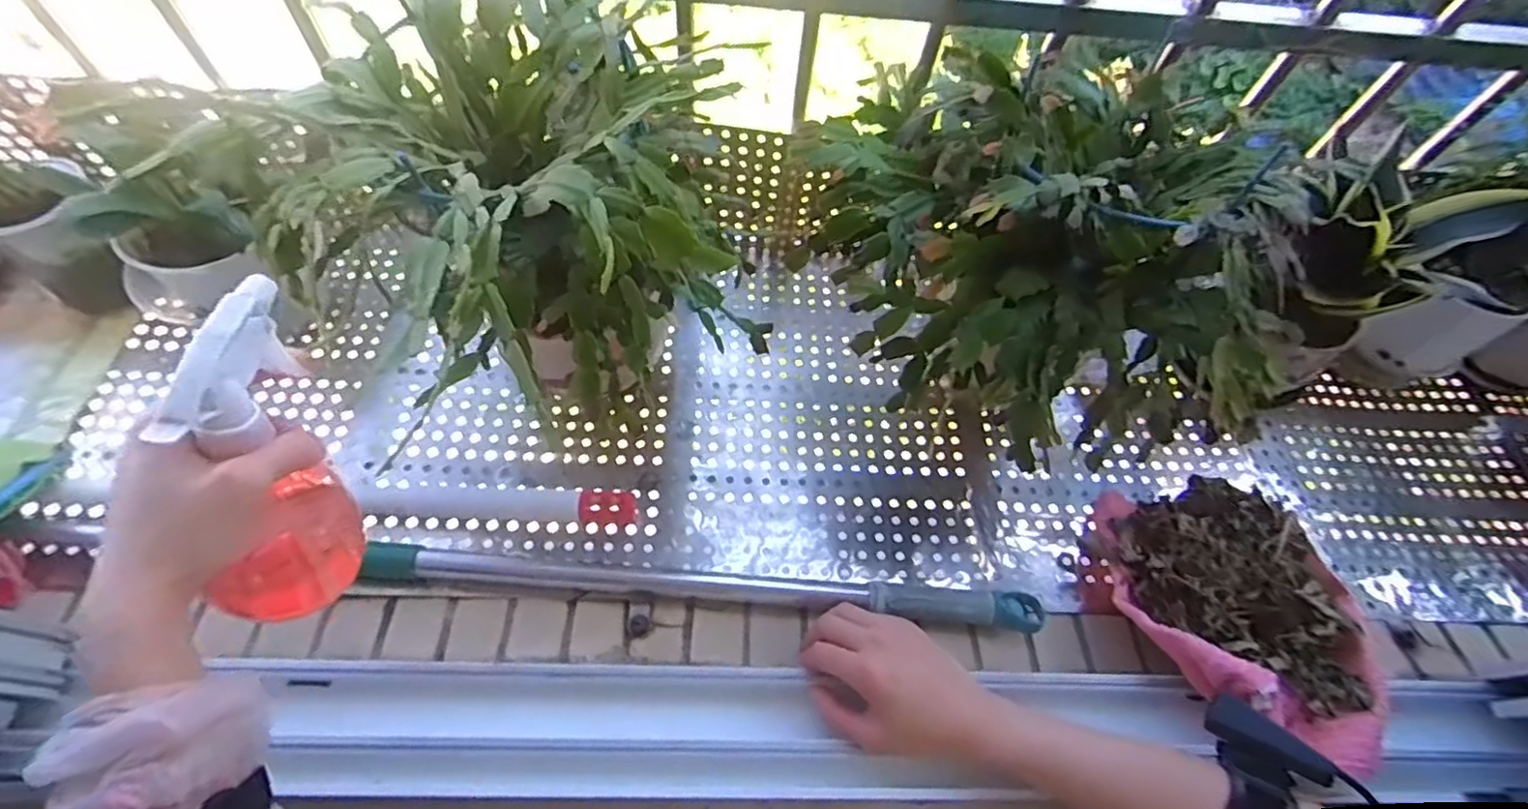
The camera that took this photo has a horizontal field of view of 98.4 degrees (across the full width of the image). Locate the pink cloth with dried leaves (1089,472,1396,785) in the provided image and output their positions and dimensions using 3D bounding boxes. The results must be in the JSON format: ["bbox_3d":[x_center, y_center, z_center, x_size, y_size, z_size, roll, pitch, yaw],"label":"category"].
[{"bbox_3d":[0.399,0.172,0.571,0.176,0.082,0.240,-1,61,-6],"label":"pink cloth with dried leaves"}]

